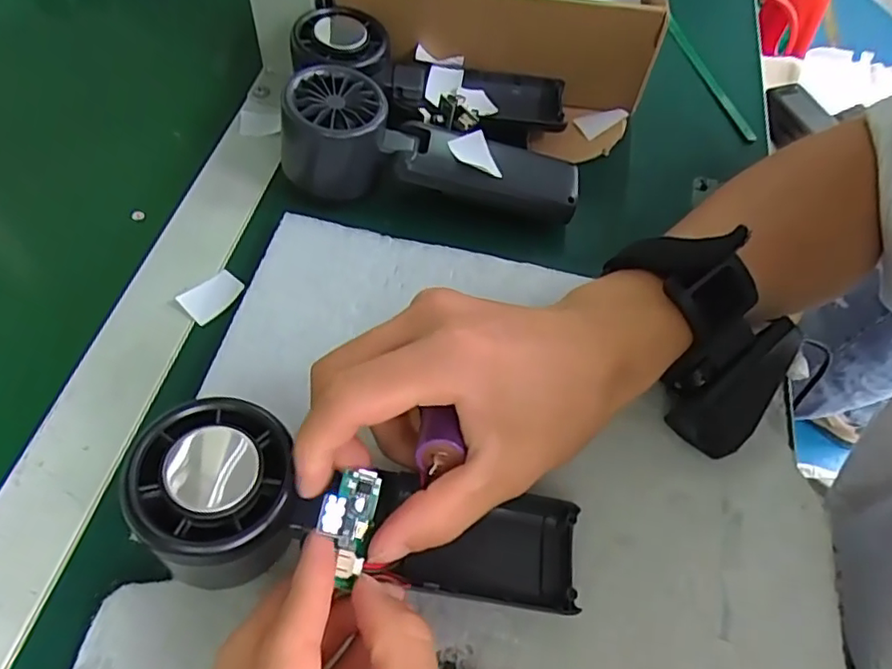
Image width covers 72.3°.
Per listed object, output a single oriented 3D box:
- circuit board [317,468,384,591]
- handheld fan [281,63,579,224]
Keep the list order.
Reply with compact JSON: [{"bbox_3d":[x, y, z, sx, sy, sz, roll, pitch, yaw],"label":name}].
[{"bbox_3d":[-0.034,0.063,0.206,0.008,0.023,0.038,-15,50,28],"label":"circuit board"},{"bbox_3d":[-0.007,-0.099,0.331,0.160,0.053,0.049,11,58,1],"label":"handheld fan"}]

